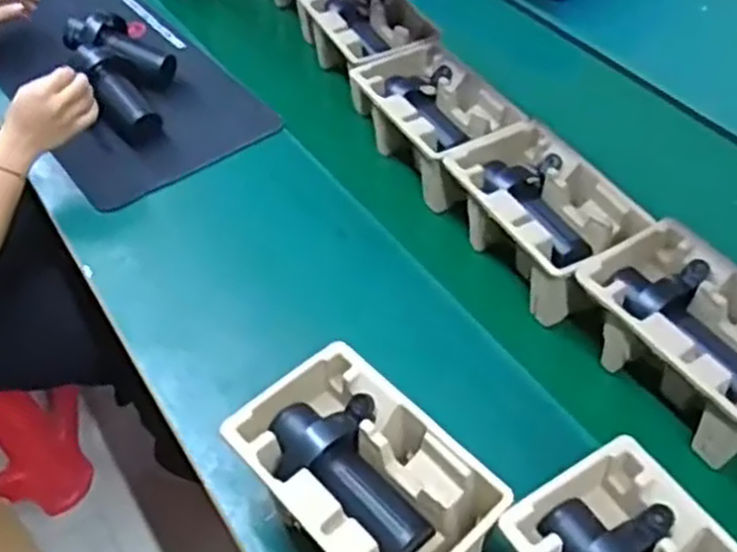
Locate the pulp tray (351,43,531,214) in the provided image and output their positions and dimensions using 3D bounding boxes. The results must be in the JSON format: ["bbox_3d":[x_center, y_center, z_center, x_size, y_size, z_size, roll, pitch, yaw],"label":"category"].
[{"bbox_3d":[0.084,-0.210,1.051,0.150,0.095,0.236,-24,52,-18],"label":"pulp tray"}]

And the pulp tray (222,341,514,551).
[{"bbox_3d":[-0.006,0.186,0.689,0.145,0.095,0.224,-35,56,-25],"label":"pulp tray"}]

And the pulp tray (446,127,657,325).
[{"bbox_3d":[0.201,-0.066,0.917,0.147,0.097,0.224,-26,52,-19],"label":"pulp tray"}]

